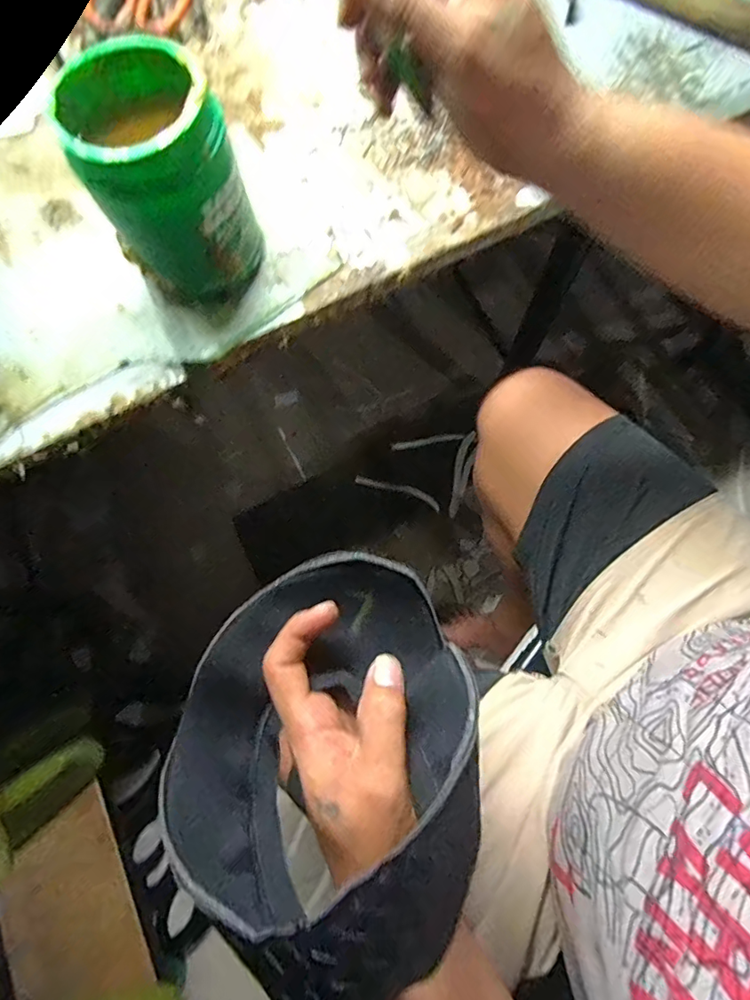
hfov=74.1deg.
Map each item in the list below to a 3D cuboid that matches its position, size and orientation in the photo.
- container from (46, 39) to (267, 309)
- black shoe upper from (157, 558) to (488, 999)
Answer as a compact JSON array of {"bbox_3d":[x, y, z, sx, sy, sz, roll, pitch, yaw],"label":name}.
[{"bbox_3d":[-0.138,-0.212,0.338,0.093,0.140,0.094,0,77,1],"label":"container"},{"bbox_3d":[-0.028,0.111,0.240,0.148,0.096,0.169,11,77,4],"label":"black shoe upper"}]

